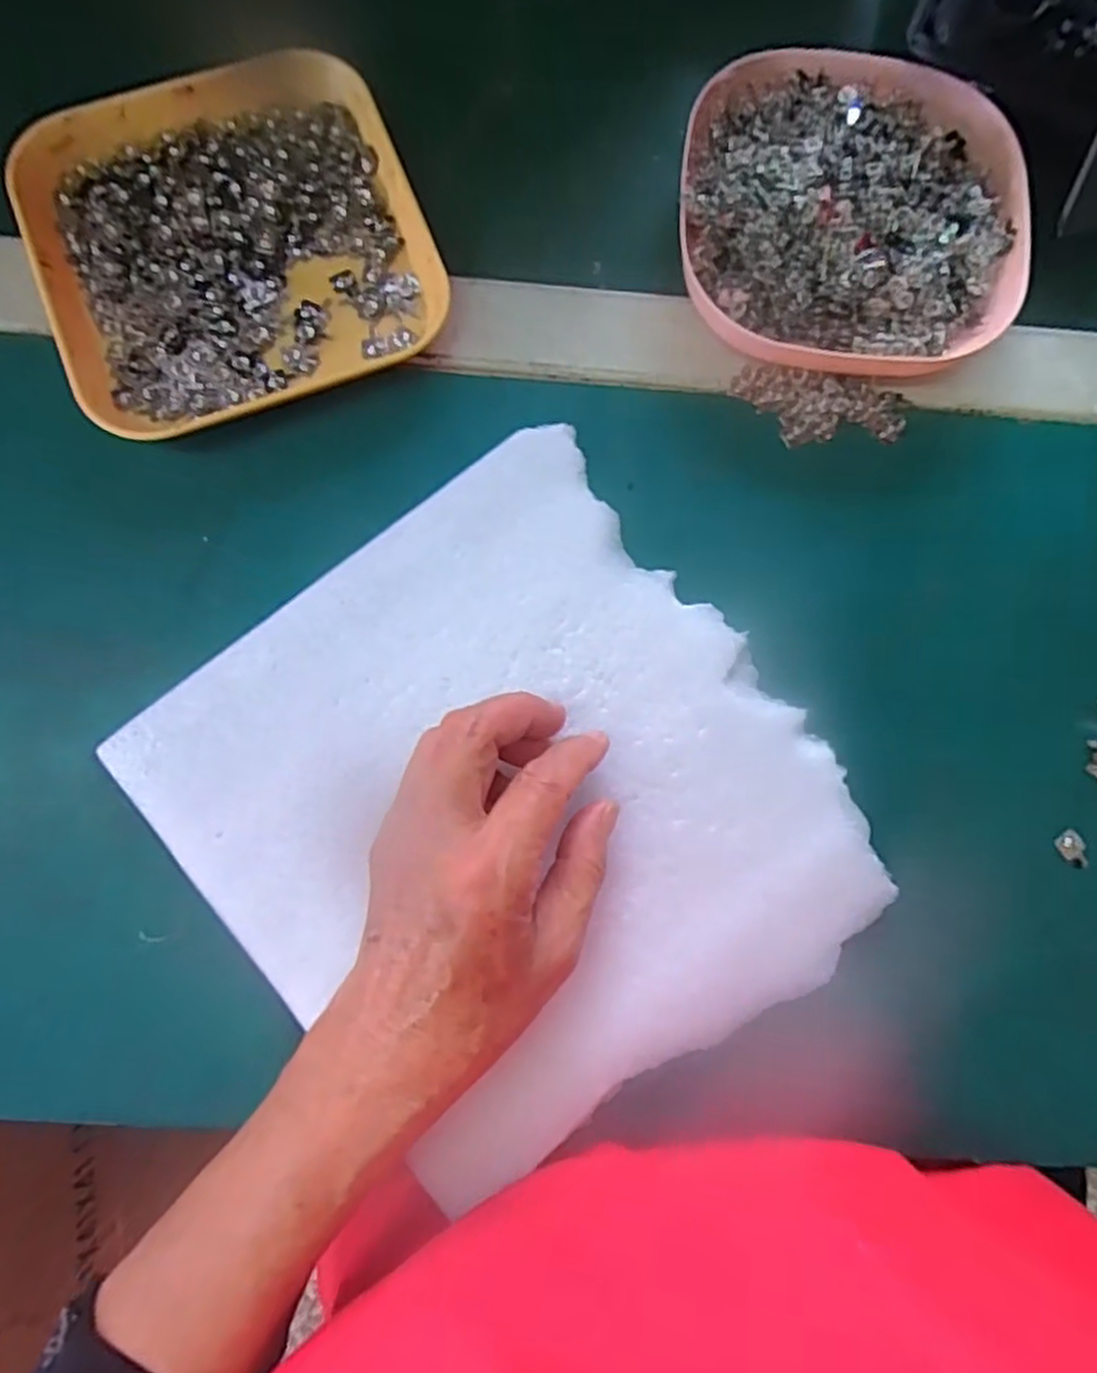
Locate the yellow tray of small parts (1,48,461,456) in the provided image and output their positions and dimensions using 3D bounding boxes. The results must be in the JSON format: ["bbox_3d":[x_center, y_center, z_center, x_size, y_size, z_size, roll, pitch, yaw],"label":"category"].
[{"bbox_3d":[-0.125,-0.178,0.304,0.141,0.021,0.142,-21,88,-2],"label":"yellow tray of small parts"}]

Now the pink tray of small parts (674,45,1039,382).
[{"bbox_3d":[0.121,-0.191,0.311,0.133,0.027,0.125,4,87,-1],"label":"pink tray of small parts"}]

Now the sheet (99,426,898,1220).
[{"bbox_3d":[-0.013,0.048,0.293,0.212,0.009,0.227,-39,89,-3],"label":"sheet"}]

